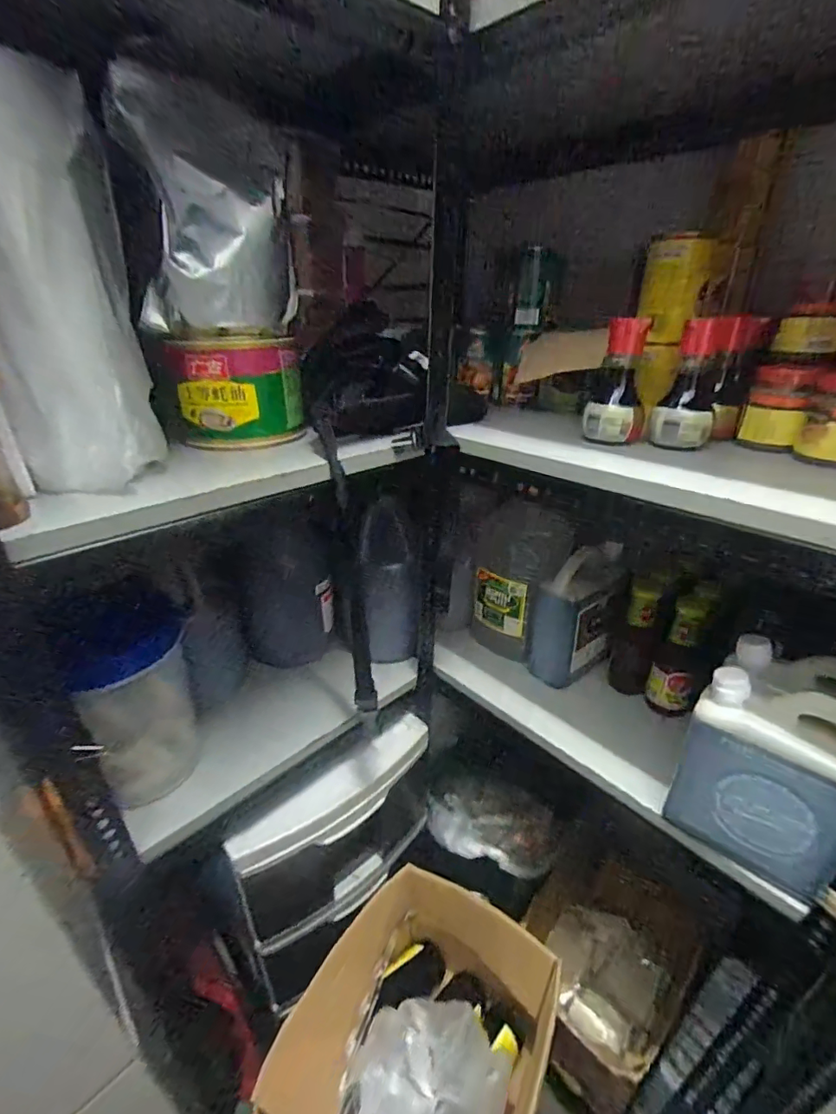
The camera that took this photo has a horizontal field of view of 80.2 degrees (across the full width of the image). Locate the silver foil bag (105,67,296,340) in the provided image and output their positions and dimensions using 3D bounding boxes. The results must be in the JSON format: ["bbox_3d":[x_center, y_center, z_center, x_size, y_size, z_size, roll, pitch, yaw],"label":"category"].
[{"bbox_3d":[-0.208,-0.353,0.509,0.167,0.216,0.055,-19,32,-31],"label":"silver foil bag"}]

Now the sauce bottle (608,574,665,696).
[{"bbox_3d":[0.333,0.123,0.762,0.058,0.175,0.067,11,30,22],"label":"sauce bottle"}]

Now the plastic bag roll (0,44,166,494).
[{"bbox_3d":[-0.293,-0.203,0.406,0.113,0.296,0.083,-13,30,-22],"label":"plastic bag roll"}]

